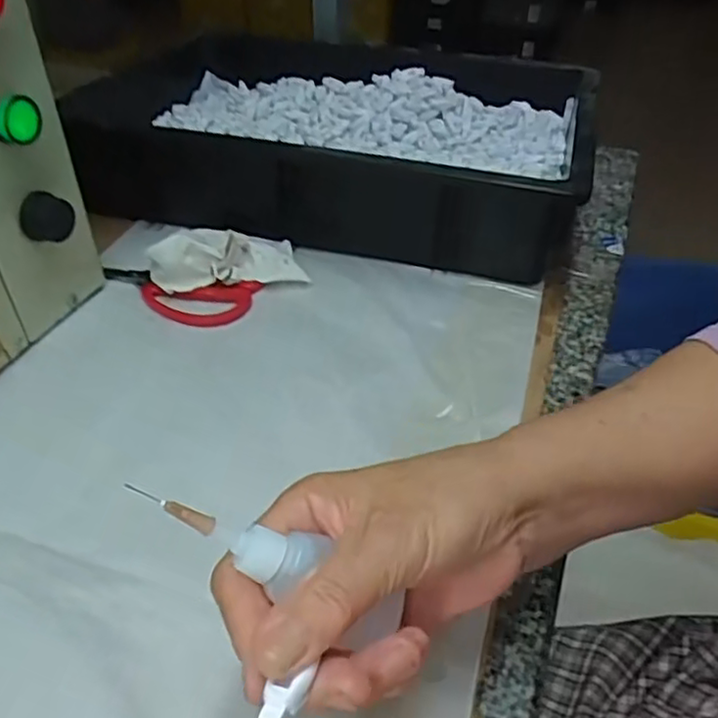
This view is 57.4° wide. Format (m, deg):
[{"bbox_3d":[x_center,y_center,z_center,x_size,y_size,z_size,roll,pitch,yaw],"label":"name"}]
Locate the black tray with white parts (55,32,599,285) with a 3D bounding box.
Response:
[{"bbox_3d":[-0.014,-0.238,0.641,0.464,0.083,0.331,15,43,15],"label":"black tray with white parts"}]

